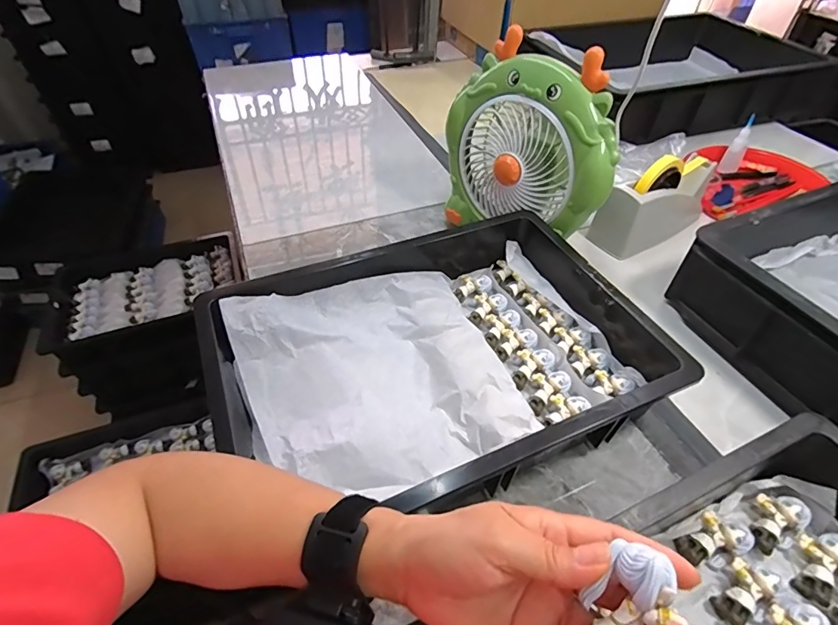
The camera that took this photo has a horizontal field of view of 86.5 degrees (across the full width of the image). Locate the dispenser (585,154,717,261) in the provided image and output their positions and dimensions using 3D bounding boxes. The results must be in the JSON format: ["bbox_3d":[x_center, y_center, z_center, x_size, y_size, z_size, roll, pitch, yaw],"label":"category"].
[{"bbox_3d":[0.382,-0.178,0.707,0.190,0.127,0.076,-21,50,-19],"label":"dispenser"}]

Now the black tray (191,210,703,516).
[{"bbox_3d":[0.028,0.040,0.503,0.468,0.083,0.324,-19,50,-18],"label":"black tray"}]

